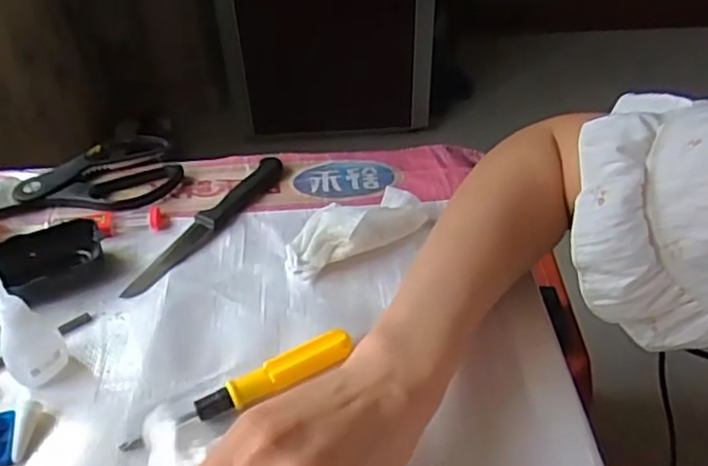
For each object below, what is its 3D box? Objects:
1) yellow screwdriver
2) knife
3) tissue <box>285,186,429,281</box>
[{"bbox_3d":[-0.065,0.094,0.393,0.142,0.016,0.016,-23,46,-22],"label":"yellow screwdriver"},{"bbox_3d":[-0.112,-0.010,0.514,0.022,0.009,0.174,22,47,24],"label":"knife"},{"bbox_3d":[0.002,-0.003,0.479,0.111,0.036,0.033,-23,46,-22],"label":"tissue"}]

